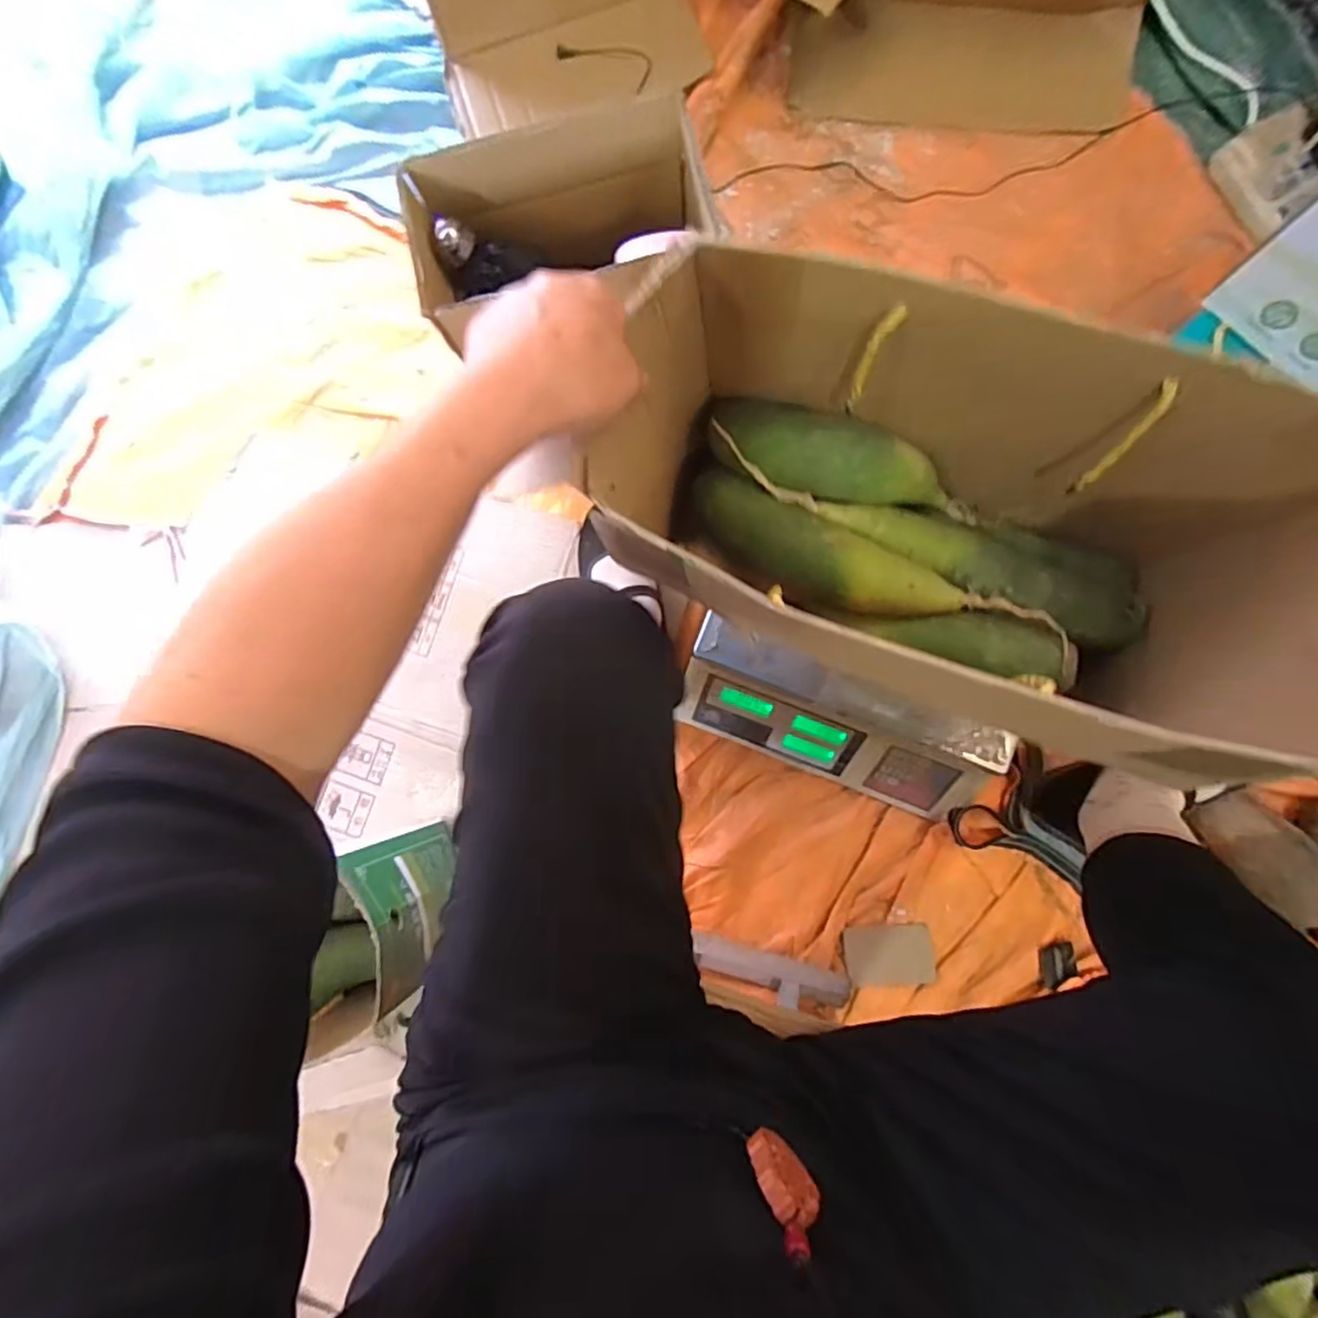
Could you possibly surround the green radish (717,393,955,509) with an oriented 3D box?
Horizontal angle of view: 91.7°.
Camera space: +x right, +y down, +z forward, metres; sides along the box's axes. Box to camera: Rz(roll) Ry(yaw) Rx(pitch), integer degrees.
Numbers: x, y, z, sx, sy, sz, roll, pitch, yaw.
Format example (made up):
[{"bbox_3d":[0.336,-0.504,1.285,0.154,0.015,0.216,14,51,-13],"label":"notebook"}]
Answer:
[{"bbox_3d":[0.123,-0.143,0.457,0.170,0.055,0.056,18,86,6],"label":"green radish"}]

